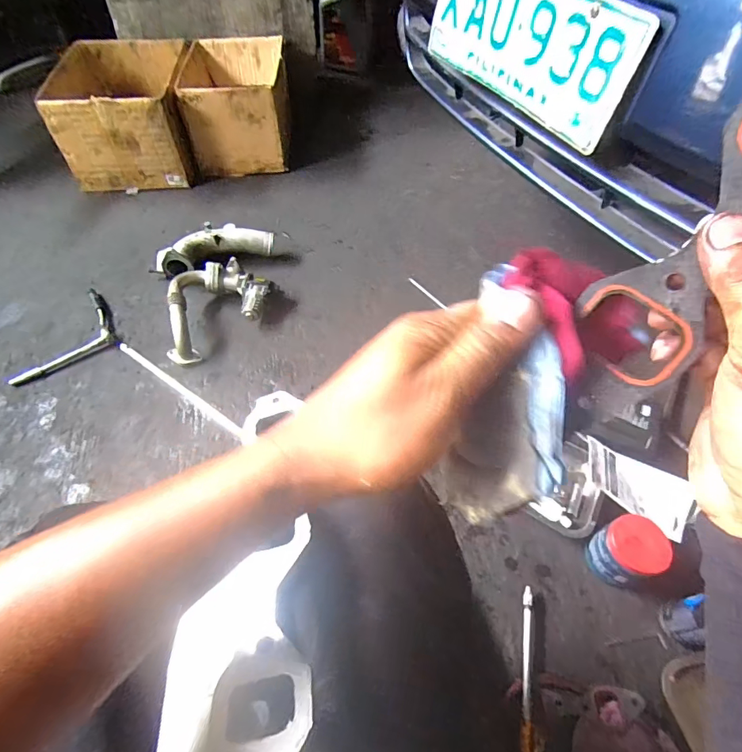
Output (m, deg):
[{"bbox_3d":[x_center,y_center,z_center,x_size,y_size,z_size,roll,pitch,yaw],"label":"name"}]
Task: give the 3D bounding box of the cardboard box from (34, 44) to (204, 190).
[{"bbox_3d":[-0.744,-0.804,1.391,0.366,0.254,0.430,-10,57,-7],"label":"cardboard box"}]

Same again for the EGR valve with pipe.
[{"bbox_3d":[-0.353,-0.157,1.054,0.222,0.092,0.248,-1,56,-1],"label":"EGR valve with pipe"}]

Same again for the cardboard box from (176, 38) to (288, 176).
[{"bbox_3d":[-0.421,-0.853,1.436,0.303,0.252,0.363,-5,56,-4],"label":"cardboard box"}]

